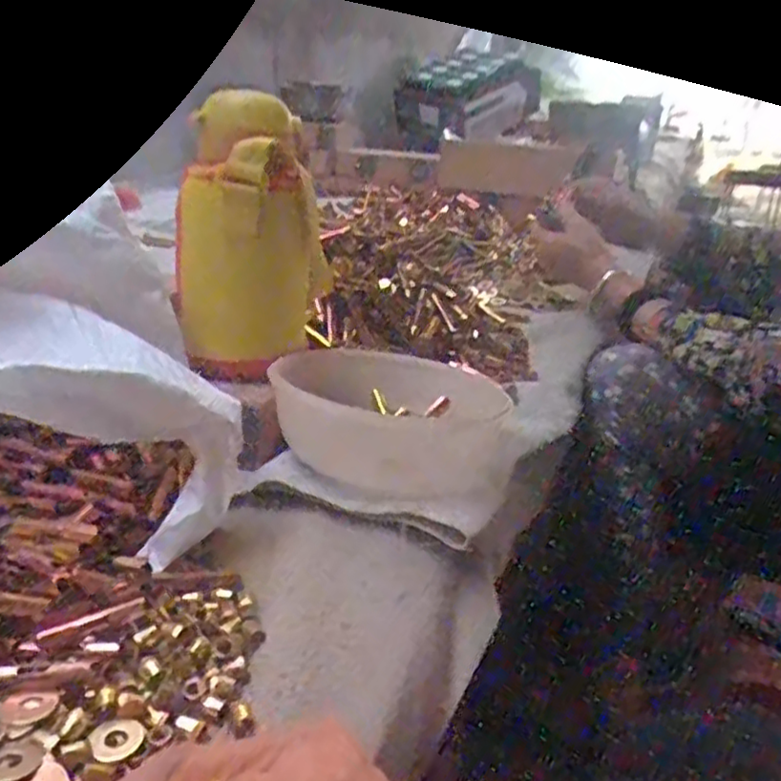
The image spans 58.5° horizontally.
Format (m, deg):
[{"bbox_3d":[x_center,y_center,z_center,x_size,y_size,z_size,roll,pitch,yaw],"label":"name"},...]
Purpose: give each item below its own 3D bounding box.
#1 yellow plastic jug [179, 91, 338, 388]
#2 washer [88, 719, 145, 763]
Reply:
[{"bbox_3d":[-0.095,-0.094,0.476,0.077,0.187,0.089,24,34,38],"label":"yellow plastic jug"},{"bbox_3d":[-0.109,0.139,0.278,0.021,0.004,0.020,-9,26,-40],"label":"washer"}]

